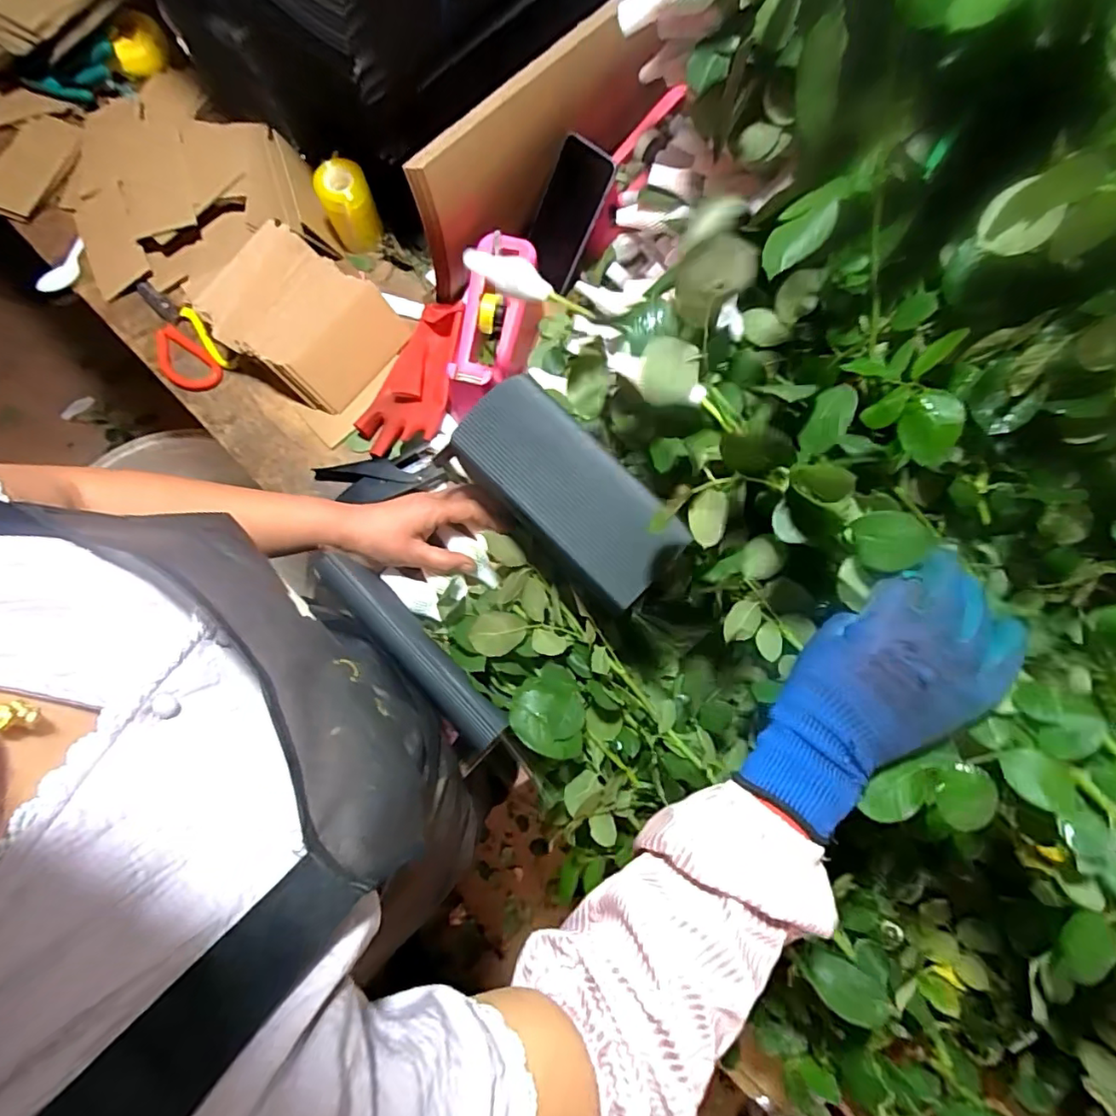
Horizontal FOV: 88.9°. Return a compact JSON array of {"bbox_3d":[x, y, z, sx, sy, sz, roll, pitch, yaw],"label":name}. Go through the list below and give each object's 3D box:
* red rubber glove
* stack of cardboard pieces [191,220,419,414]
[{"bbox_3d":[-0.166,-0.217,0.692,0.097,0.048,0.210,23,79,4],"label":"red rubber glove"},{"bbox_3d":[-0.329,-0.305,0.699,0.255,0.052,0.160,35,80,7],"label":"stack of cardboard pieces"}]

